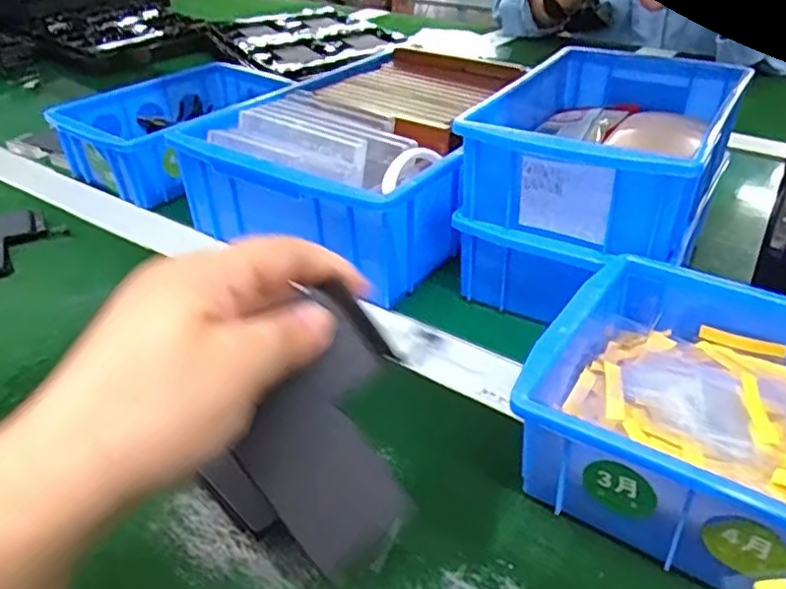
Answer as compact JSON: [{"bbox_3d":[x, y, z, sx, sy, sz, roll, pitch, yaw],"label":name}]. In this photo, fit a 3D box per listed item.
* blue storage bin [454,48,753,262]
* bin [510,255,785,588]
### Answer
[{"bbox_3d":[0.137,-0.099,0.420,0.122,0.068,0.196,16,38,25],"label":"blue storage bin"},{"bbox_3d":[0.164,0.064,0.274,0.196,0.068,0.128,20,40,29],"label":"bin"}]

